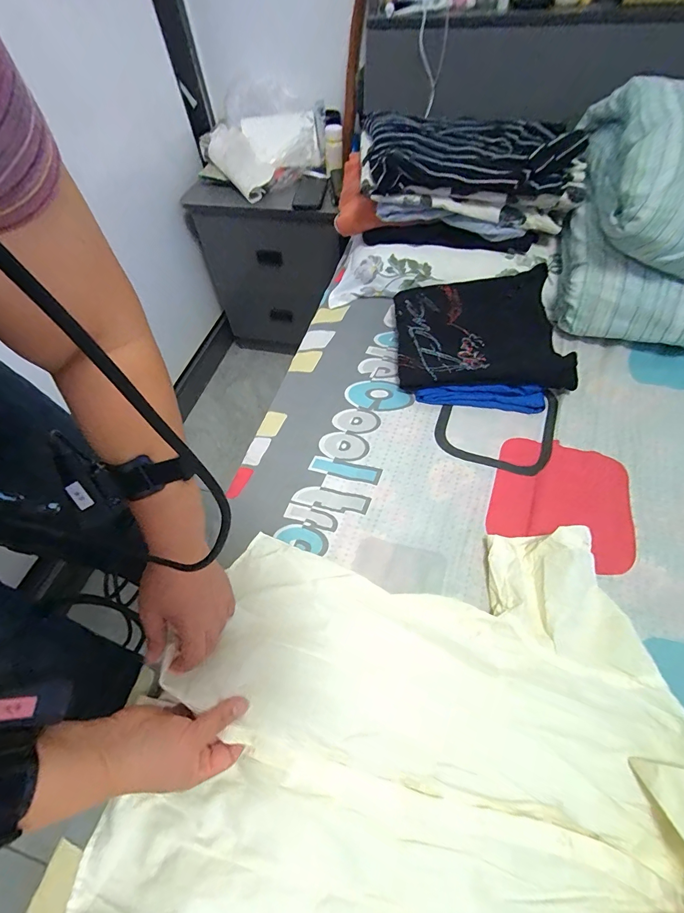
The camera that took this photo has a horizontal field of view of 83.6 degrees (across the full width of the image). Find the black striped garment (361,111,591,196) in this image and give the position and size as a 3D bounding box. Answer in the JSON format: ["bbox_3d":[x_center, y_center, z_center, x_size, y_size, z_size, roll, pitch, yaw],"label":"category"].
[{"bbox_3d":[0.230,-0.579,0.716,0.370,0.064,0.232,0,57,4],"label":"black striped garment"}]

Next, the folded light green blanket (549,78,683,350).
[{"bbox_3d":[0.599,-0.412,0.663,0.372,0.289,0.380,11,58,11],"label":"folded light green blanket"}]

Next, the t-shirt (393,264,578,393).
[{"bbox_3d":[0.241,-0.224,0.683,0.280,0.038,0.252,-5,63,5],"label":"t-shirt"}]

